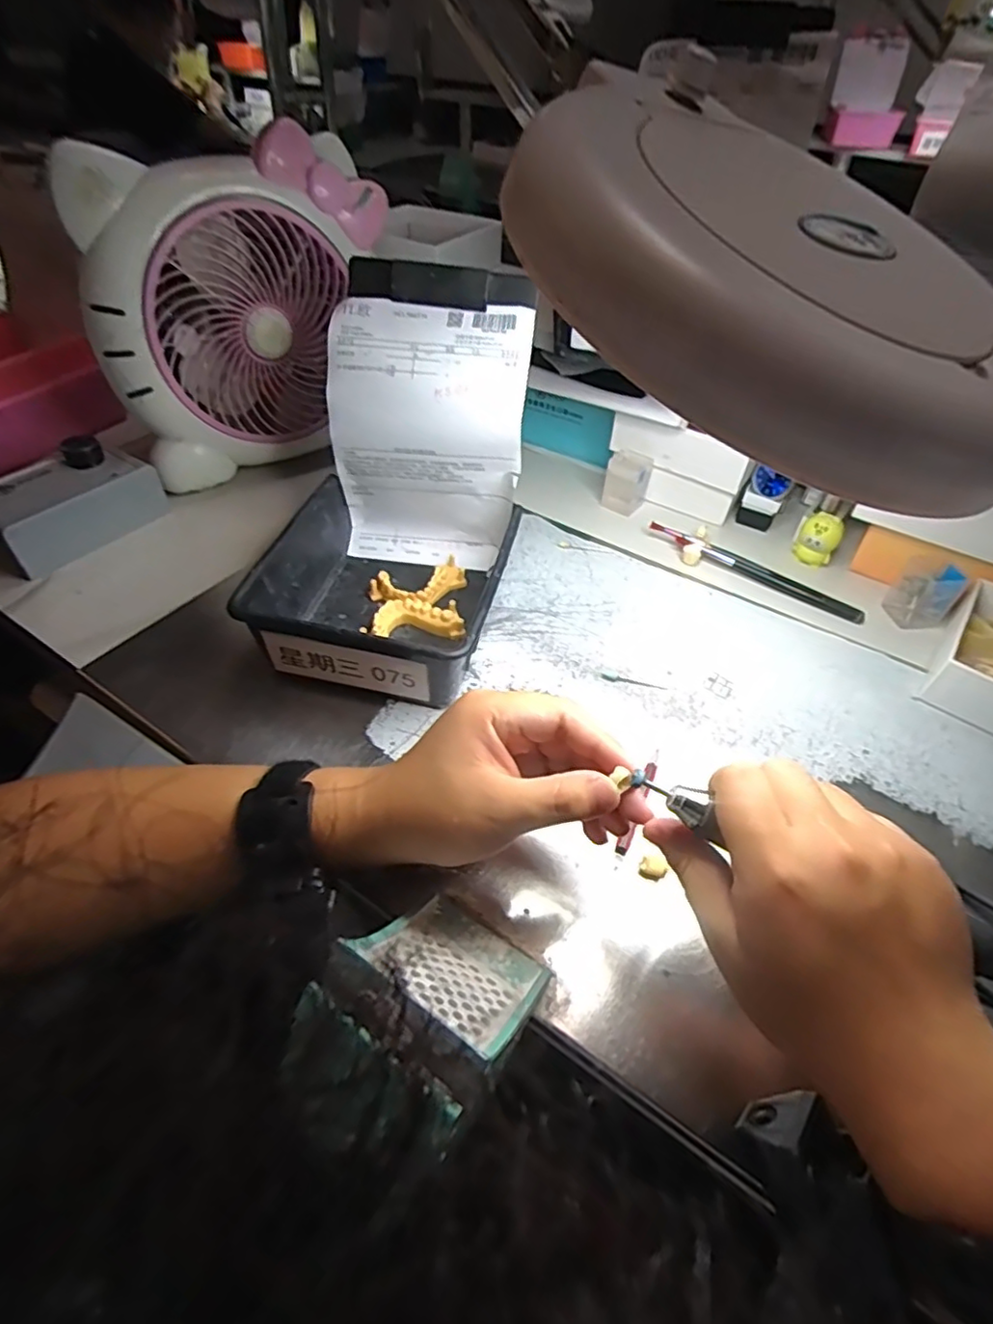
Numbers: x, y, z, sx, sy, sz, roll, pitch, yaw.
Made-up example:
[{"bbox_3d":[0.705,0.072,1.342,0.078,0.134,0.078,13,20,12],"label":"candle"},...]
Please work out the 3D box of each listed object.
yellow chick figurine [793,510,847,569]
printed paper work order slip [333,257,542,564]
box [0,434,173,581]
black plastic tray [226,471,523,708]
[{"bbox_3d":[0.288,-0.109,0.550,0.032,0.050,0.027,32,53,24],"label":"yellow chick figurine"},{"bbox_3d":[-0.052,-0.180,0.487,0.147,0.206,0.080,8,47,5],"label":"printed paper work order slip"},{"bbox_3d":[-0.362,-0.131,0.524,0.066,0.056,0.134,22,50,16],"label":"box"},{"bbox_3d":[-0.079,-0.054,0.462,0.163,0.069,0.173,10,48,6],"label":"black plastic tray"}]

